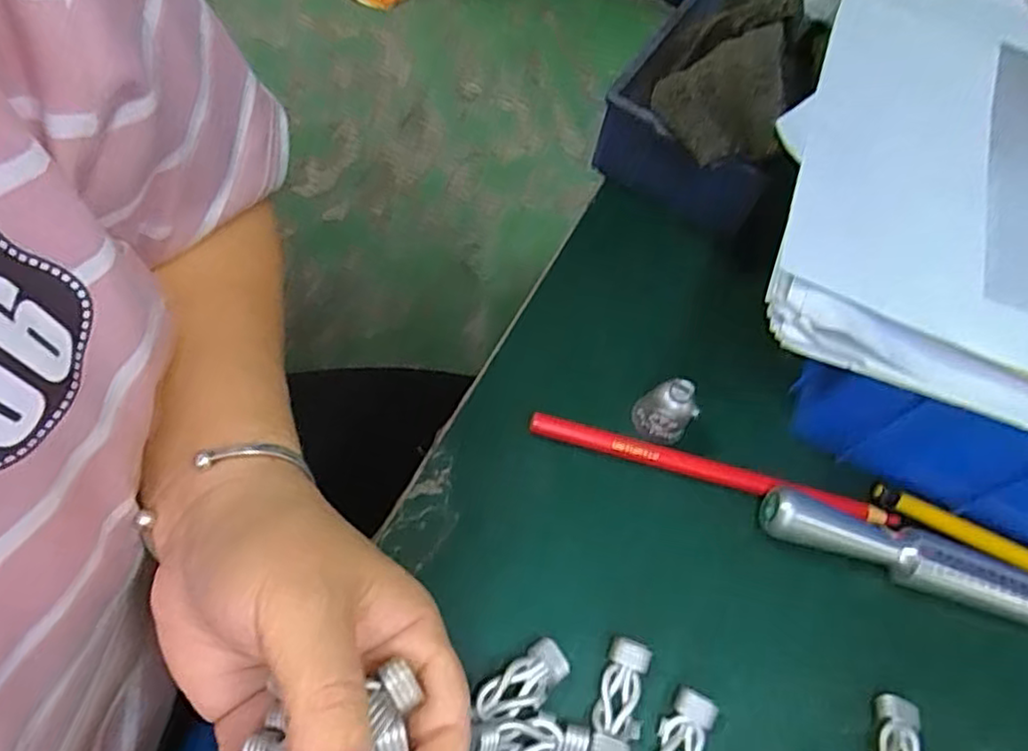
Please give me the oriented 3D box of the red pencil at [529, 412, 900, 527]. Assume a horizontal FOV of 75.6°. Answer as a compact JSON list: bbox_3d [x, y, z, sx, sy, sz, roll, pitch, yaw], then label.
[{"bbox_3d":[0.088,0.041,0.292,0.164,0.012,0.009,17,60,0],"label":"red pencil"}]

